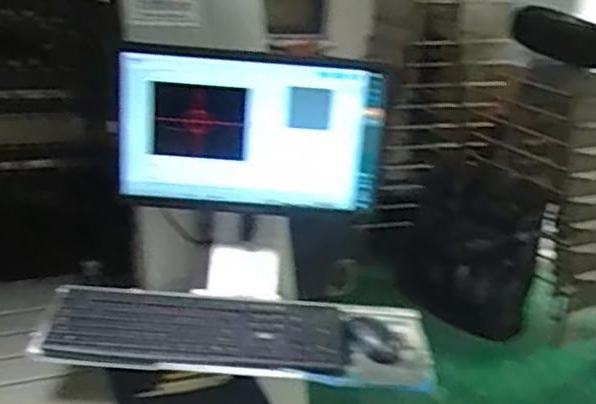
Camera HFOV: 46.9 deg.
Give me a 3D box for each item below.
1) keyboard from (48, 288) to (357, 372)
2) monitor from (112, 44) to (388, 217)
[{"bbox_3d":[-0.159,0.198,1.068,0.470,0.045,0.138,4,20,0],"label":"keyboard"},{"bbox_3d":[-0.077,-0.109,1.128,0.431,0.243,0.069,2,20,-5],"label":"monitor"}]

